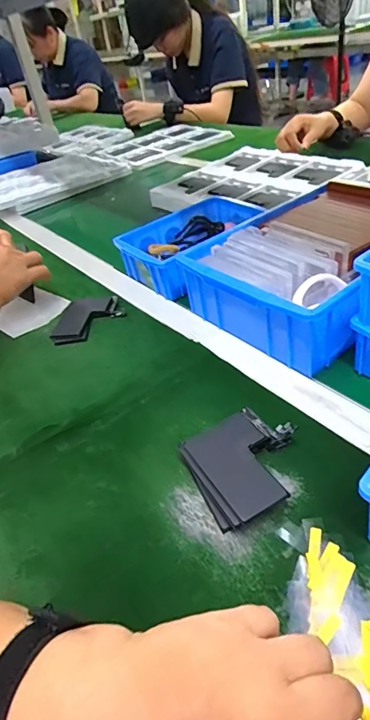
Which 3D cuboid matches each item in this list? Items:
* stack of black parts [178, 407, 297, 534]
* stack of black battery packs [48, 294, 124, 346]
[{"bbox_3d":[0.052,0.084,0.352,0.087,0.027,0.091,-22,40,-12],"label":"stack of black parts"},{"bbox_3d":[-0.134,-0.055,0.580,0.086,0.015,0.090,4,41,20],"label":"stack of black battery packs"}]

